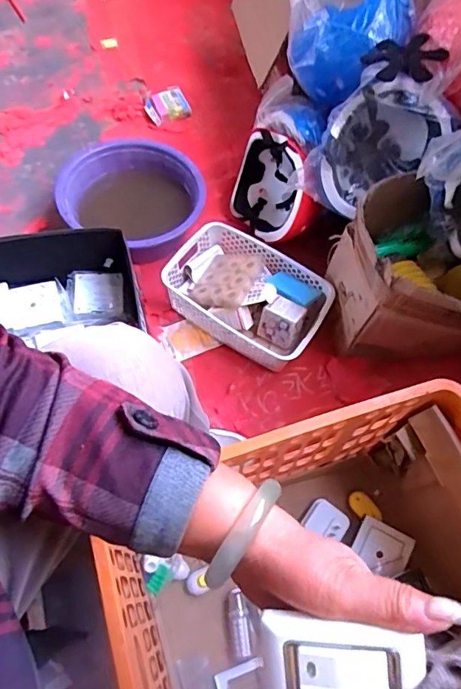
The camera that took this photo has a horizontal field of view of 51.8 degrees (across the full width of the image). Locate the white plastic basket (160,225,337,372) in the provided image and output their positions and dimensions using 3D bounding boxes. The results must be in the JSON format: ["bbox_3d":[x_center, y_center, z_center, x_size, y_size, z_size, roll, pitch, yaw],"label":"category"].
[{"bbox_3d":[0.035,-0.099,0.913,0.302,0.085,0.206,34,66,14],"label":"white plastic basket"}]

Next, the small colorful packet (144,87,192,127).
[{"bbox_3d":[-0.164,-0.618,1.229,0.111,0.034,0.101,-15,64,-10],"label":"small colorful packet"}]

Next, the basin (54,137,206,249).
[{"bbox_3d":[-0.202,-0.299,1.012,0.297,0.108,0.265,24,64,9],"label":"basin"}]

